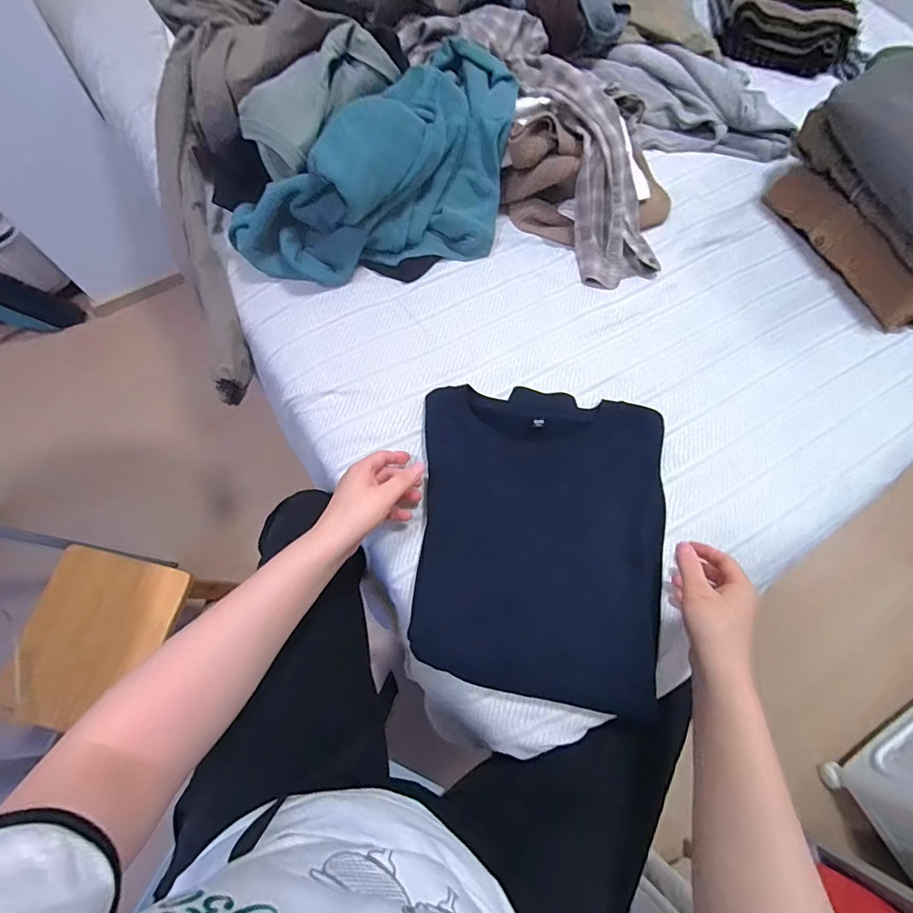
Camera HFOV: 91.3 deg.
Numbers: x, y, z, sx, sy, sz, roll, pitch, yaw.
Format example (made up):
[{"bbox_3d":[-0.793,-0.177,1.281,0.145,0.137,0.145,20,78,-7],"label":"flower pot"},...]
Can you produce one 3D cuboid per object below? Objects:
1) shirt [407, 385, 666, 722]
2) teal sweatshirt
[{"bbox_3d":[0.093,0.080,0.518,0.284,0.048,0.346,11,70,2],"label":"shirt"},{"bbox_3d":[-0.077,-0.381,0.608,0.431,0.156,0.233,-40,77,-14],"label":"teal sweatshirt"}]

